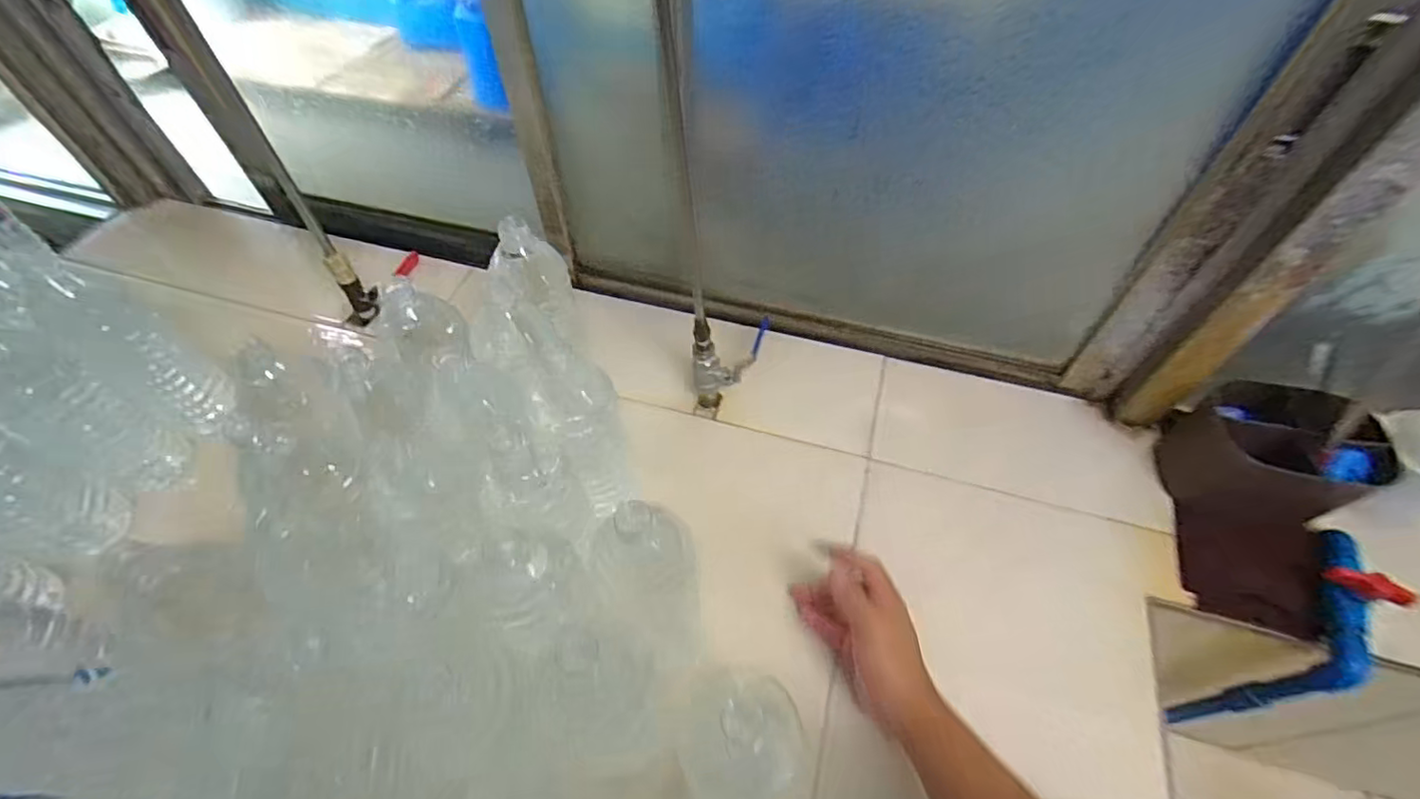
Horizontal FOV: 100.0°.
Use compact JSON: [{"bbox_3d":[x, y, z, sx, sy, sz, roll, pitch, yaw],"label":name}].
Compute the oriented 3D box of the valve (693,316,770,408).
[{"bbox_3d":[0.028,-0.068,0.709,0.061,0.135,0.124,19,56,12],"label":"valve"}]

